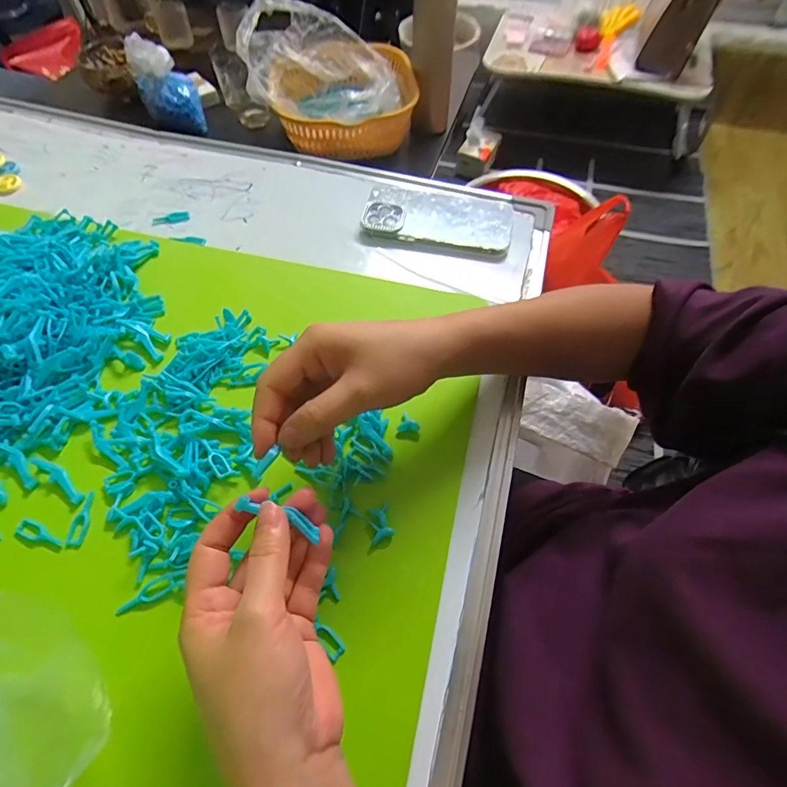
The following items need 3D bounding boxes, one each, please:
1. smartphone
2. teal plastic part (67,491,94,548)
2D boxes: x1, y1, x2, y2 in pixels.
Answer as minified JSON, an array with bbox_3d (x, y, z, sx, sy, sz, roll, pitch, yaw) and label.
[{"bbox_3d":[0.050,-0.198,0.502,0.160,0.014,0.085,10,59,7],"label":"smartphone"},{"bbox_3d":[-0.229,0.093,0.331,0.011,0.004,0.039,2,58,2],"label":"teal plastic part"}]

